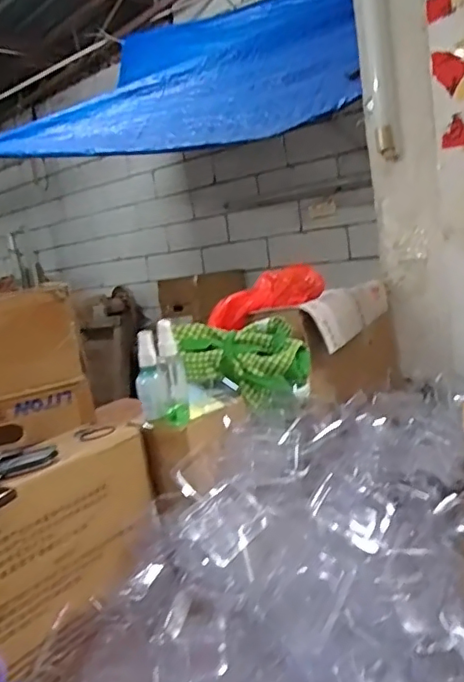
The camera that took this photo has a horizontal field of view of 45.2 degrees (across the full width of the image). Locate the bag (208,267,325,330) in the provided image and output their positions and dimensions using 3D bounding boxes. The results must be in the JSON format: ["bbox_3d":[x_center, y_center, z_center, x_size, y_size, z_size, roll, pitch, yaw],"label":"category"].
[{"bbox_3d":[0.057,-0.075,0.963,0.206,0.070,0.056,-23,9,7],"label":"bag"}]

